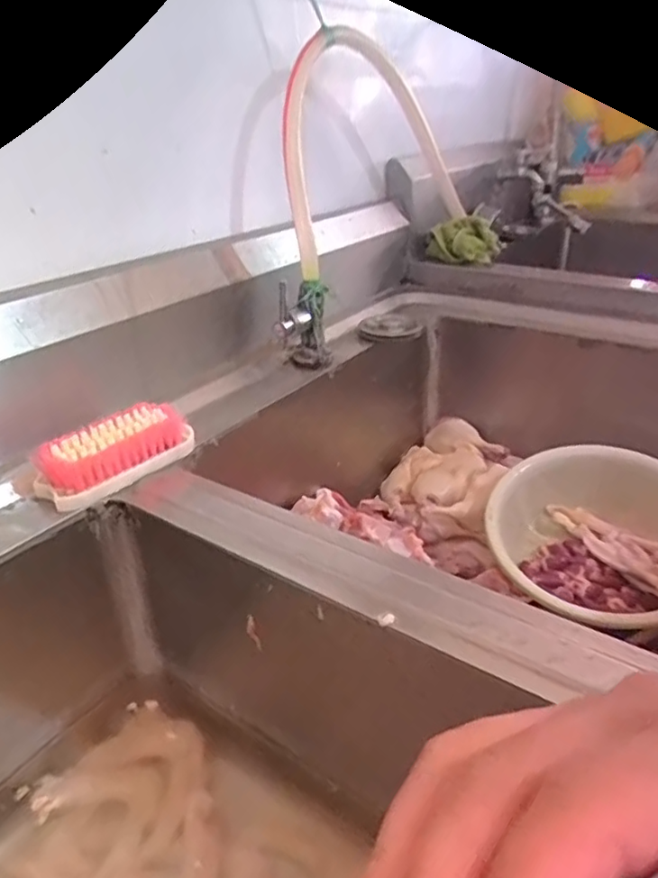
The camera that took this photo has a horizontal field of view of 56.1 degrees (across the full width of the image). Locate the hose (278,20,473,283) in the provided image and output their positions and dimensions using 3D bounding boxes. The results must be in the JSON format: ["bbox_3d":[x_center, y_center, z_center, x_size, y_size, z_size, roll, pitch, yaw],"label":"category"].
[{"bbox_3d":[0.061,-0.384,0.793,0.147,0.237,0.410,10,31,22],"label":"hose"}]

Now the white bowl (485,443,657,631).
[{"bbox_3d":[0.326,0.132,0.722,0.264,0.128,0.264,-7,40,6],"label":"white bowl"}]

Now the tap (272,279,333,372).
[{"bbox_3d":[-0.030,-0.130,0.708,0.057,0.108,0.076,-2,29,0],"label":"tap"}]

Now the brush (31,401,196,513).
[{"bbox_3d":[-0.178,0.009,0.524,0.055,0.039,0.132,17,34,30],"label":"brush"}]

